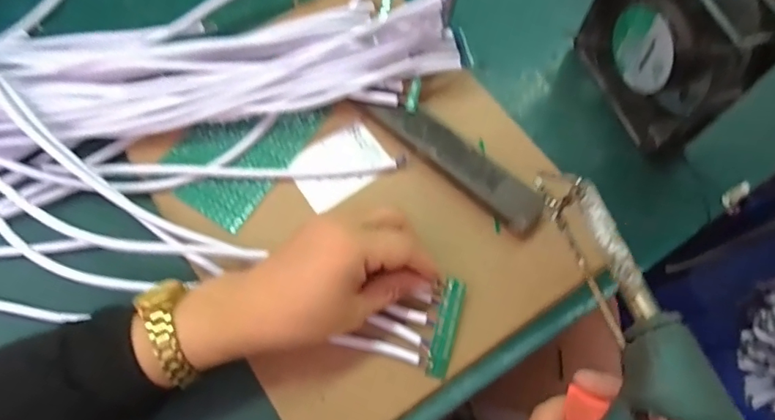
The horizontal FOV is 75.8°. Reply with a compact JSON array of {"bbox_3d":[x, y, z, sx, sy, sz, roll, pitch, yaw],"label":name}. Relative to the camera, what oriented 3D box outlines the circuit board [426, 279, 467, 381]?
[{"bbox_3d":[0.038,0.077,0.325,0.014,0.004,0.063,14,77,4],"label":"circuit board"}]

